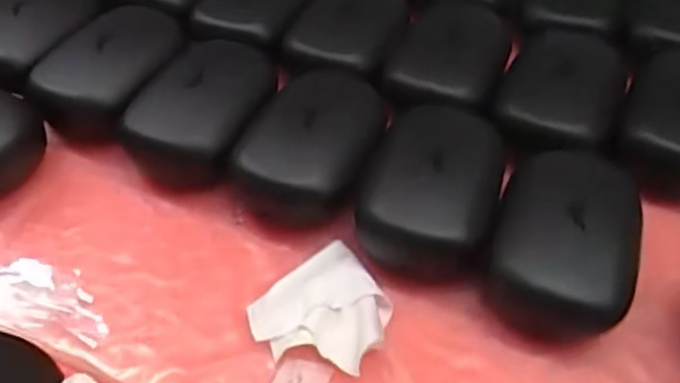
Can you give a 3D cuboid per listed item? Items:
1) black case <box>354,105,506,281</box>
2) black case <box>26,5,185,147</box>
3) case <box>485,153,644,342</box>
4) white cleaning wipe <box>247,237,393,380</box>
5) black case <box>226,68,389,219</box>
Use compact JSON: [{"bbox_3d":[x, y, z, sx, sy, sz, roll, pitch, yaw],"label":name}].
[{"bbox_3d":[0.043,-0.002,0.299,0.056,0.035,0.080,14,49,11],"label":"black case"},{"bbox_3d":[-0.119,-0.062,0.347,0.054,0.035,0.078,20,51,16],"label":"black case"},{"bbox_3d":[0.092,0.023,0.277,0.059,0.037,0.084,16,50,12],"label":"case"},{"bbox_3d":[-0.005,0.051,0.271,0.054,0.010,0.046,-32,56,-26],"label":"white cleaning wipe"},{"bbox_3d":[-0.013,-0.019,0.315,0.059,0.035,0.083,22,51,17],"label":"black case"}]

